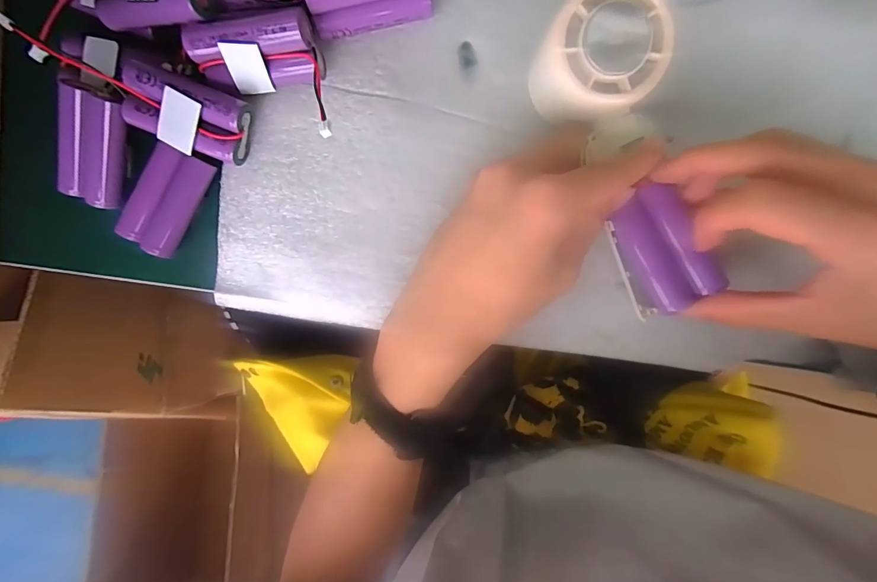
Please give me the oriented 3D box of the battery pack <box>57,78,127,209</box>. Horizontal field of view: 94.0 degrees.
[{"bbox_3d":[-0.203,-0.084,0.241,0.031,0.015,0.067,22,113,1],"label":"battery pack"}]

